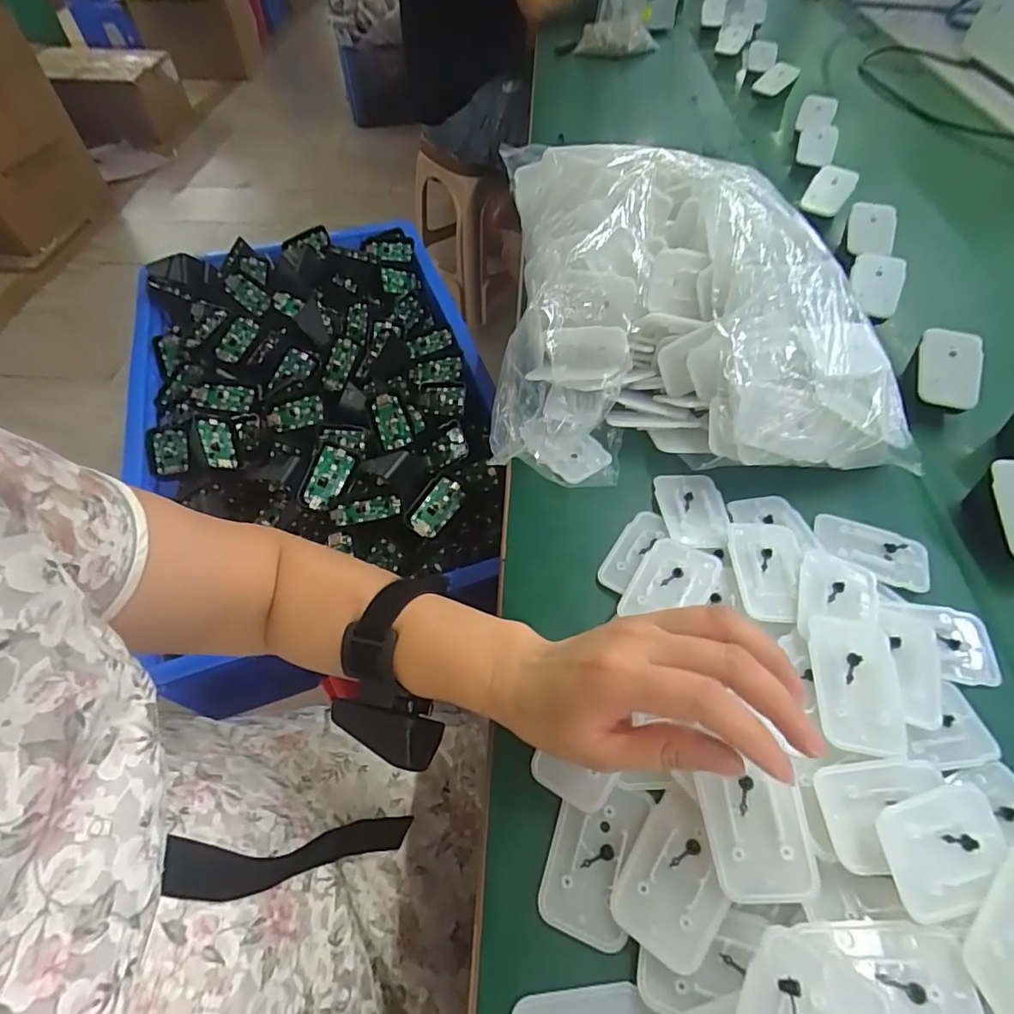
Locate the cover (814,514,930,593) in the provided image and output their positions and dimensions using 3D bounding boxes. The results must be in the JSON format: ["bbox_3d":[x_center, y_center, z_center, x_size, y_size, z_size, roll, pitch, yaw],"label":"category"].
[{"bbox_3d":[0.239,0.030,0.355,0.067,0.008,0.043,17,56,12],"label":"cover"}]

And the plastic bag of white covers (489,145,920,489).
[{"bbox_3d":[0.138,-0.156,0.426,0.305,0.138,0.256,6,54,5],"label":"plastic bag of white covers"}]

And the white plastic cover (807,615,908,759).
[{"bbox_3d":[0.182,0.092,0.285,0.044,0.013,0.070,10,55,7],"label":"white plastic cover"}]

